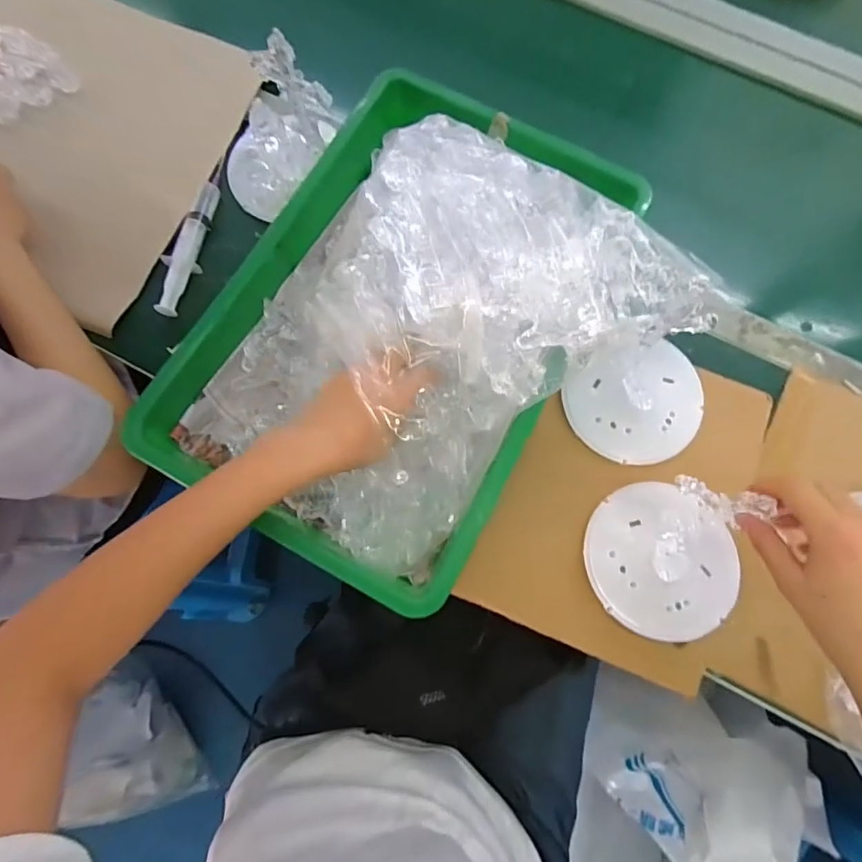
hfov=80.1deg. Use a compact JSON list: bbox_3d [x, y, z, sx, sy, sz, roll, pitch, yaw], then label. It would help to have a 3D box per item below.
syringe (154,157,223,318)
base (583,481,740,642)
[{"bbox_3d":[-0.236,-0.192,0.502,0.030,0.017,0.171,7,76,0],"label":"syringe"},{"bbox_3d":[0.196,0.108,0.436,0.125,0.018,0.120,0,76,-1],"label":"base"}]

